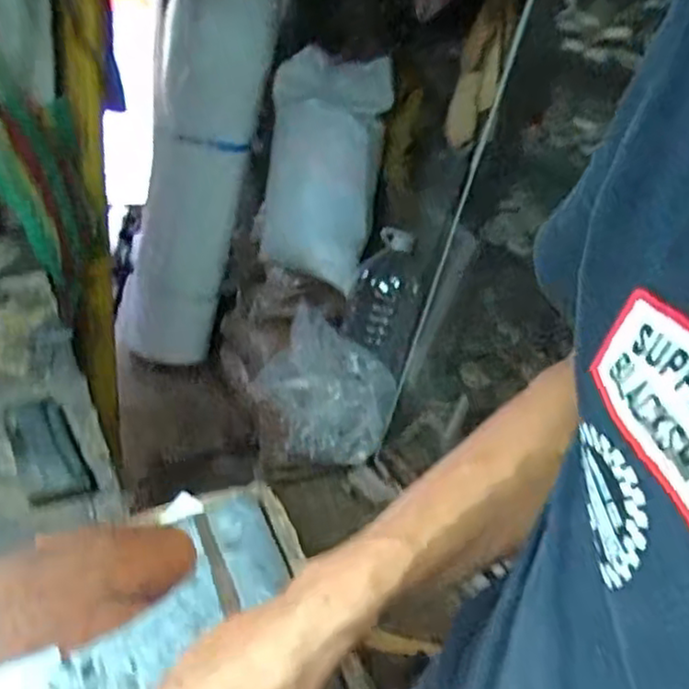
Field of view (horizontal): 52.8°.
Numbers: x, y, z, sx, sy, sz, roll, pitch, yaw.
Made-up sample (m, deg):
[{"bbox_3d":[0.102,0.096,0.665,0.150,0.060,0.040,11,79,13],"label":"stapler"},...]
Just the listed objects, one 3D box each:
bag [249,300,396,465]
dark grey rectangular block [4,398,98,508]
[{"bbox_3d":[-0.060,0.124,1.826,0.351,0.292,0.266,31,37,32],"label":"bag"},{"bbox_3d":[-0.279,0.093,0.650,0.056,0.022,0.159,-11,36,-31],"label":"dark grey rectangular block"}]

